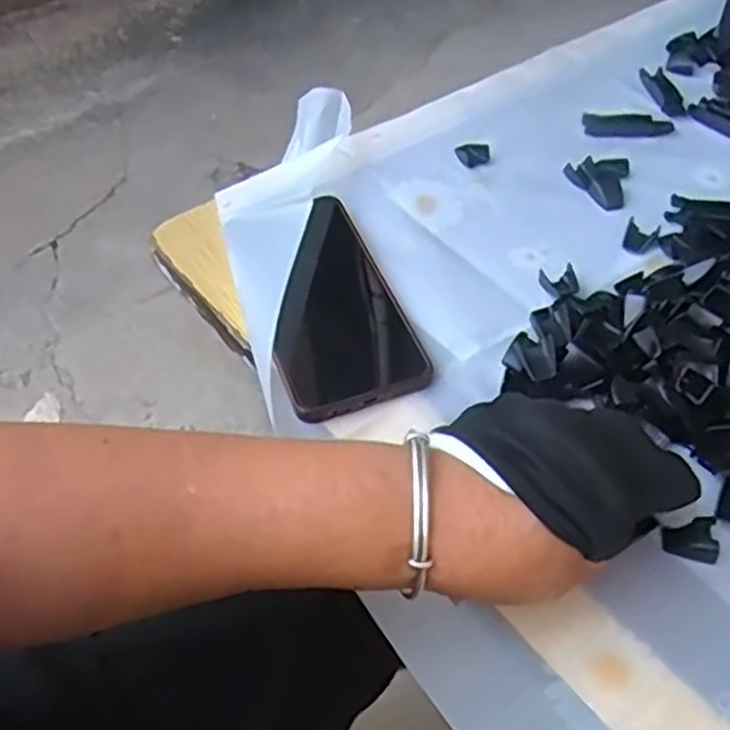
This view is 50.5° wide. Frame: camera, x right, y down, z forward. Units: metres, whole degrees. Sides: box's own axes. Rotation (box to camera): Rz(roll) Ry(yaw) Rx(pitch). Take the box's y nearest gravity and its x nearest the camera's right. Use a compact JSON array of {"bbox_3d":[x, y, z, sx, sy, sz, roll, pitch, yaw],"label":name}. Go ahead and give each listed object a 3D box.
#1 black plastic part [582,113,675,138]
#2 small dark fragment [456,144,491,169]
[{"bbox_3d":[0.194,-0.177,0.570,0.065,0.007,0.024,-2,50,1],"label":"black plastic part"},{"bbox_3d":[0.076,-0.148,0.546,0.024,0.007,0.019,5,50,6],"label":"small dark fragment"}]

